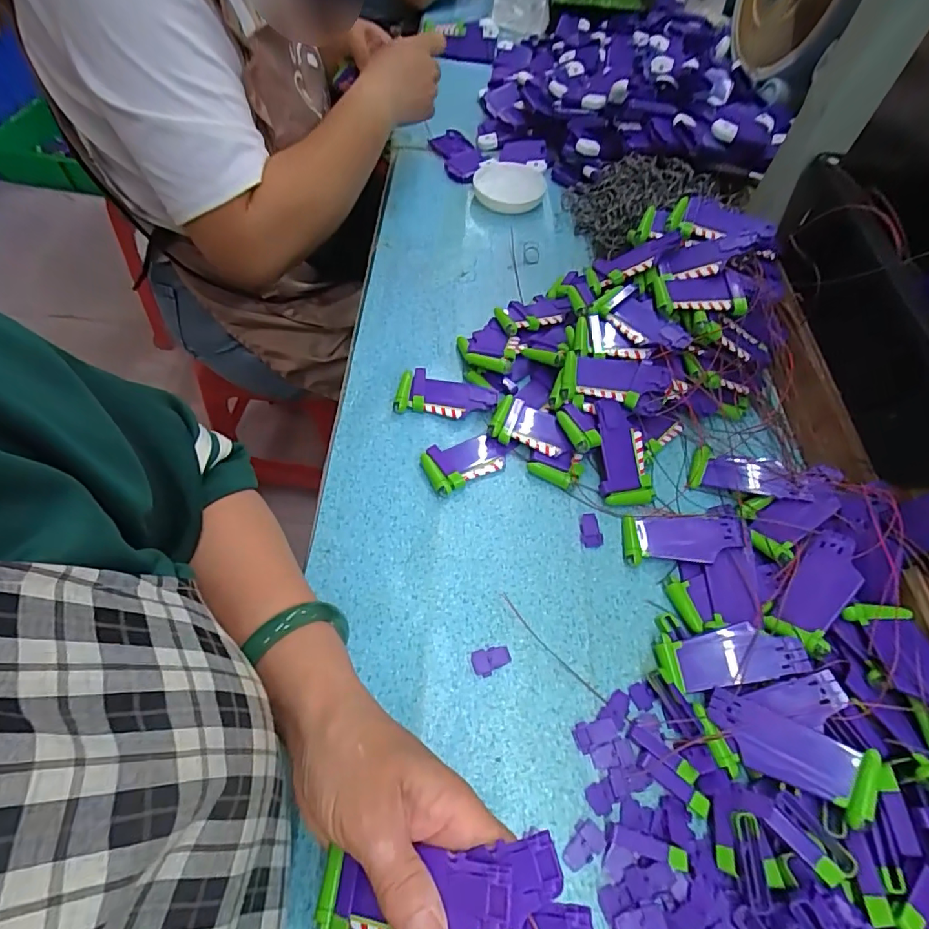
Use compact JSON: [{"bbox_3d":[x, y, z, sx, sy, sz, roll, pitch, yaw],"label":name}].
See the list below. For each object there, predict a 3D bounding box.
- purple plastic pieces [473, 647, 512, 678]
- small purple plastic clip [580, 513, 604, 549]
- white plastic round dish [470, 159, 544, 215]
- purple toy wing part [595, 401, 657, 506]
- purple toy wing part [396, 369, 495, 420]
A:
[{"bbox_3d":[0.019,0.136,0.350,0.027,0.004,0.018,-8,59,-9],"label":"purple plastic pieces"},{"bbox_3d":[0.101,0.053,0.405,0.017,0.004,0.028,-2,58,-5],"label":"small purple plastic clip"},{"bbox_3d":[0.057,-0.350,0.636,0.087,0.015,0.084,11,58,3],"label":"white plastic round dish"},{"bbox_3d":[0.130,-0.011,0.424,0.044,0.008,0.089,-7,80,-8],"label":"purple toy wing part"},{"bbox_3d":[-0.016,-0.063,0.463,0.089,0.013,0.045,6,58,0],"label":"purple toy wing part"}]

